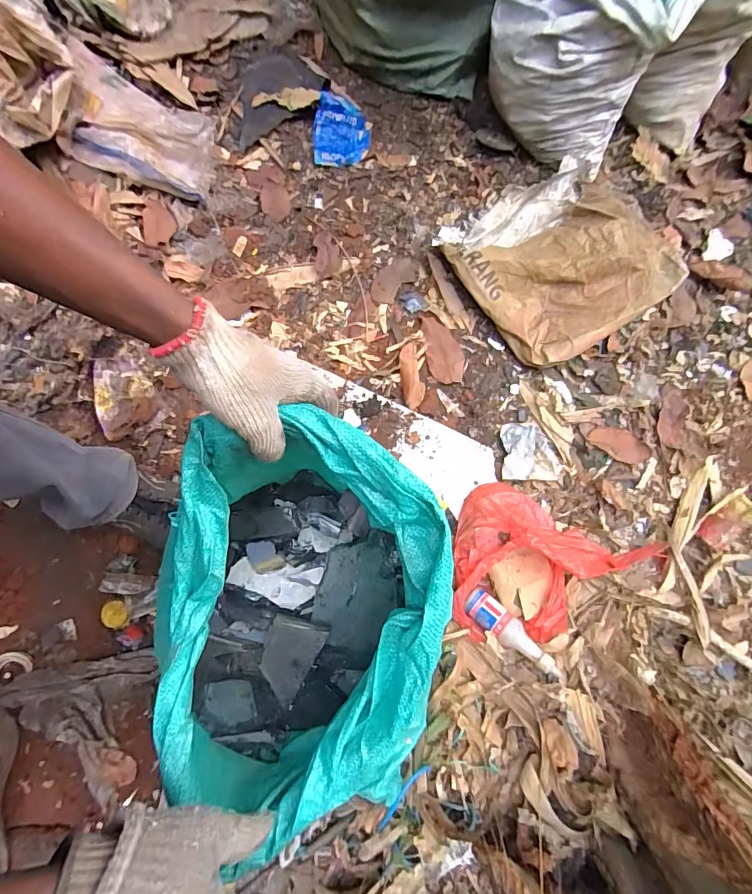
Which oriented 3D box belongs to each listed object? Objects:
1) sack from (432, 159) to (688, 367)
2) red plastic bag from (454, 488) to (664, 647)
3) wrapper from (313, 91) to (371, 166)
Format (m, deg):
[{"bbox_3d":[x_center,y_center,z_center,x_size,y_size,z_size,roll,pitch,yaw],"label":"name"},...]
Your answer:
[{"bbox_3d":[0.387,-0.394,0.905,0.430,0.089,0.373,-33,77,-2],"label":"sack"},{"bbox_3d":[0.277,0.217,0.727,0.328,0.073,0.255,24,81,9],"label":"red plastic bag"},{"bbox_3d":[-0.080,-0.720,1.009,0.128,0.050,0.151,-4,78,4],"label":"wrapper"}]

